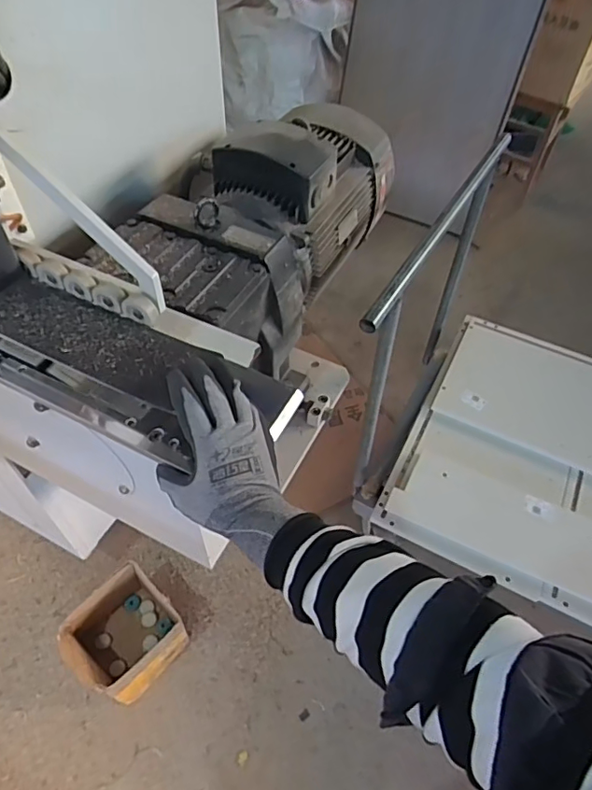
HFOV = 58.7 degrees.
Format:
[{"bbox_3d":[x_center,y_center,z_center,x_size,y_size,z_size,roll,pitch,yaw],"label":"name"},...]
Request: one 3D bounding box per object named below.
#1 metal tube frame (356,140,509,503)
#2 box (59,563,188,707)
[{"bbox_3d":[0.259,-0.124,1.128,0.042,0.606,0.626,24,55,16],"label":"metal tube frame"},{"bbox_3d":[-0.373,0.529,1.155,0.195,0.159,0.213,36,59,23],"label":"box"}]

